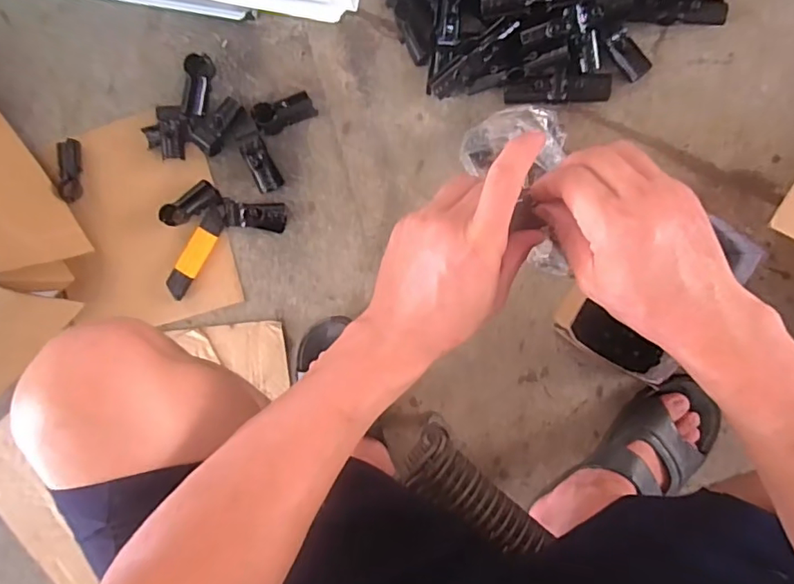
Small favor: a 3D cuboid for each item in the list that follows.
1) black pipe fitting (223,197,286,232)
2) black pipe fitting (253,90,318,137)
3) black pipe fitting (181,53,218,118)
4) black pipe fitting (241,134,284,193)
[{"bbox_3d":[-0.194,-0.105,0.727,0.084,0.028,0.038,6,92,7],"label":"black pipe fitting"},{"bbox_3d":[-0.151,-0.241,0.719,0.078,0.031,0.037,-21,89,7],"label":"black pipe fitting"},{"bbox_3d":[-0.272,-0.281,0.728,0.034,0.026,0.084,9,92,7],"label":"black pipe fitting"},{"bbox_3d":[-0.184,-0.173,0.731,0.032,0.023,0.072,-23,110,4],"label":"black pipe fitting"}]

